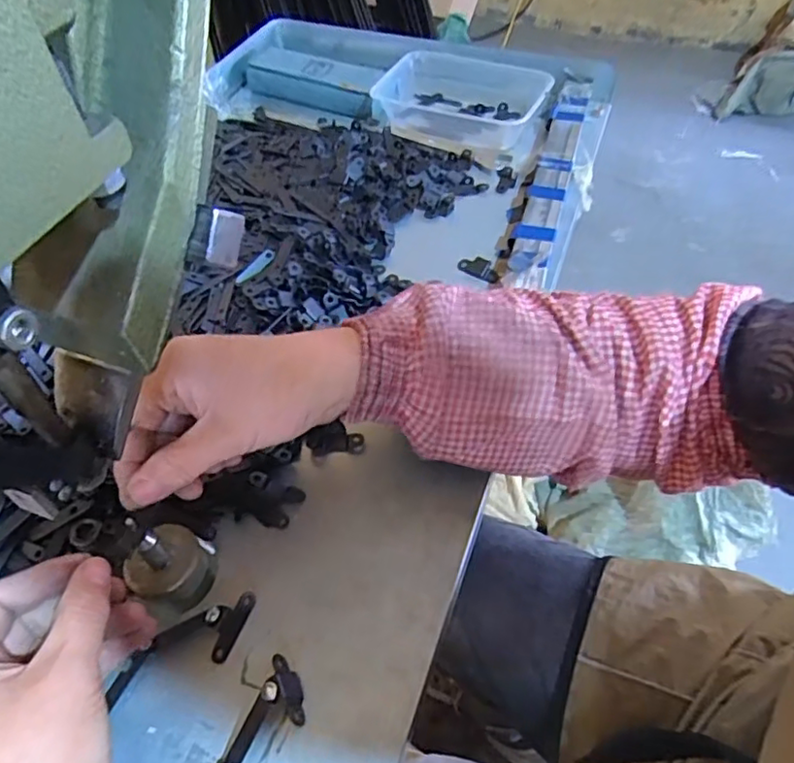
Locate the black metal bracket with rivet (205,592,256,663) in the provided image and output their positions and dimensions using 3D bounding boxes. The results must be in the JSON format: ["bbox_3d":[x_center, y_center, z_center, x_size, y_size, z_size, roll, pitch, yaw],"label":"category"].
[{"bbox_3d":[-0.089,0.125,0.317,0.017,0.011,0.036,16,53,13],"label":"black metal bracket with rivet"}]

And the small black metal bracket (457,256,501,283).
[{"bbox_3d":[0.066,-0.091,0.484,0.036,0.006,0.016,31,58,21],"label":"small black metal bracket"}]

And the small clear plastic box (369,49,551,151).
[{"bbox_3d":[0.066,-0.293,0.634,0.161,0.047,0.115,18,54,14],"label":"small clear plastic box"}]

